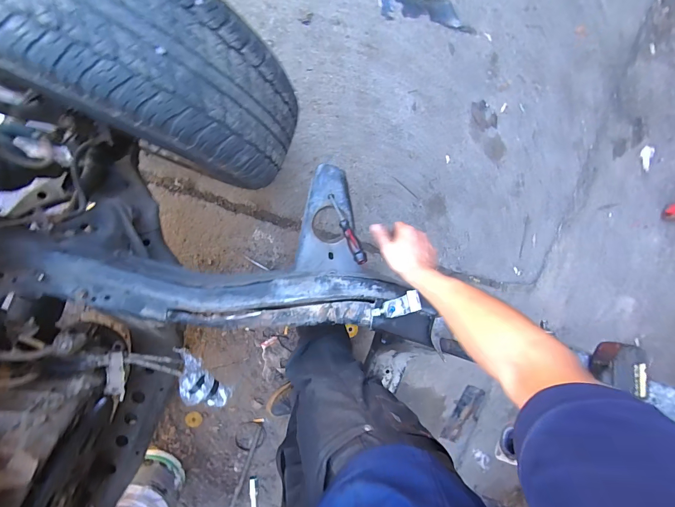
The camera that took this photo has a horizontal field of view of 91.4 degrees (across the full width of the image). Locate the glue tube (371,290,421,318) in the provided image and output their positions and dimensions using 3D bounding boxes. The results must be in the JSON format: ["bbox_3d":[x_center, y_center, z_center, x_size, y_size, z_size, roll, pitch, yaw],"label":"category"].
[{"bbox_3d":[0.124,0.111,0.696,0.102,0.016,0.043,-15,99,-10],"label":"glue tube"}]

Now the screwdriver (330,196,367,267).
[{"bbox_3d":[0.021,-0.050,0.691,0.025,0.022,0.163,-20,61,-5],"label":"screwdriver"}]

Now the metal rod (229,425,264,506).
[{"bbox_3d":[-0.376,0.890,1.255,0.023,0.012,0.499,21,92,-14],"label":"metal rod"}]

